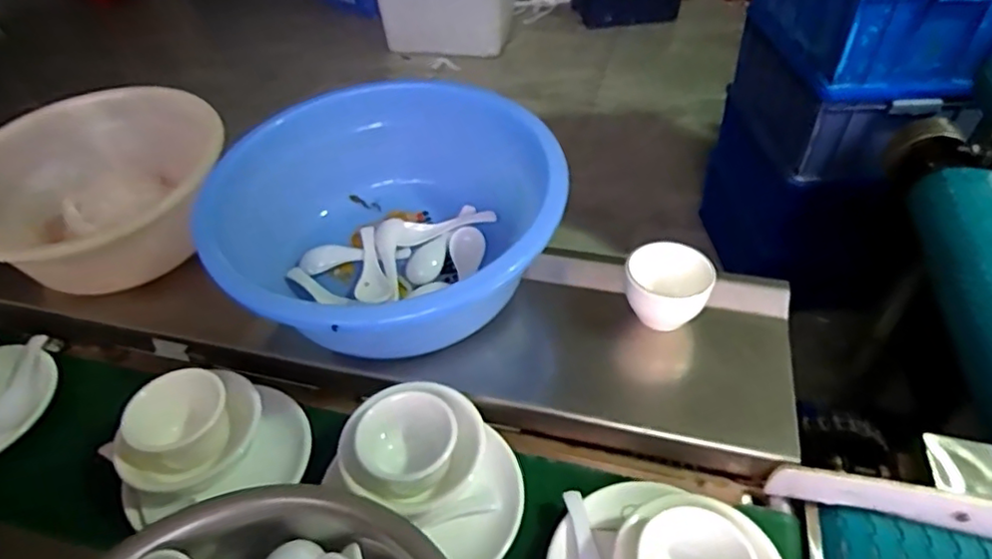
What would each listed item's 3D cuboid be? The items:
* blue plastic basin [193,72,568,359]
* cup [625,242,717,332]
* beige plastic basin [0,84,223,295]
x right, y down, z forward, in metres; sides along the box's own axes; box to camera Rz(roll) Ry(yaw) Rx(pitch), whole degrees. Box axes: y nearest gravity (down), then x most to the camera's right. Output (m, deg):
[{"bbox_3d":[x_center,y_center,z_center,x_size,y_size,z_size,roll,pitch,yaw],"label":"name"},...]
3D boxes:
[{"bbox_3d":[-0.105,-0.046,0.600,0.289,0.138,0.316,-1,43,1],"label":"blue plastic basin"},{"bbox_3d":[0.158,0.007,0.580,0.077,0.059,0.062,6,44,9],"label":"cup"},{"bbox_3d":[-0.427,-0.086,0.676,0.252,0.117,0.259,-12,44,-9],"label":"beige plastic basin"}]

